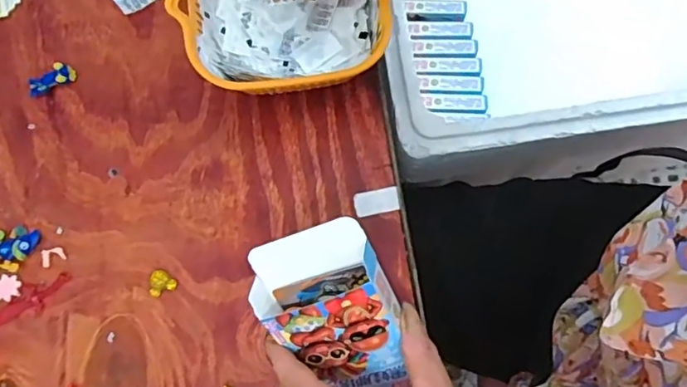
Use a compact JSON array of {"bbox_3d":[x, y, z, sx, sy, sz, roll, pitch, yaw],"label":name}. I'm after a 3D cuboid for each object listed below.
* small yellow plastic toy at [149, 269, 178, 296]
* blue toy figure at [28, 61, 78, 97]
[{"bbox_3d":[-0.126,0.061,0.381,0.018,0.004,0.017,-21,77,-4],"label":"small yellow plastic toy"},{"bbox_3d":[-0.223,-0.088,0.419,0.036,0.009,0.018,-27,78,-5],"label":"blue toy figure"}]

